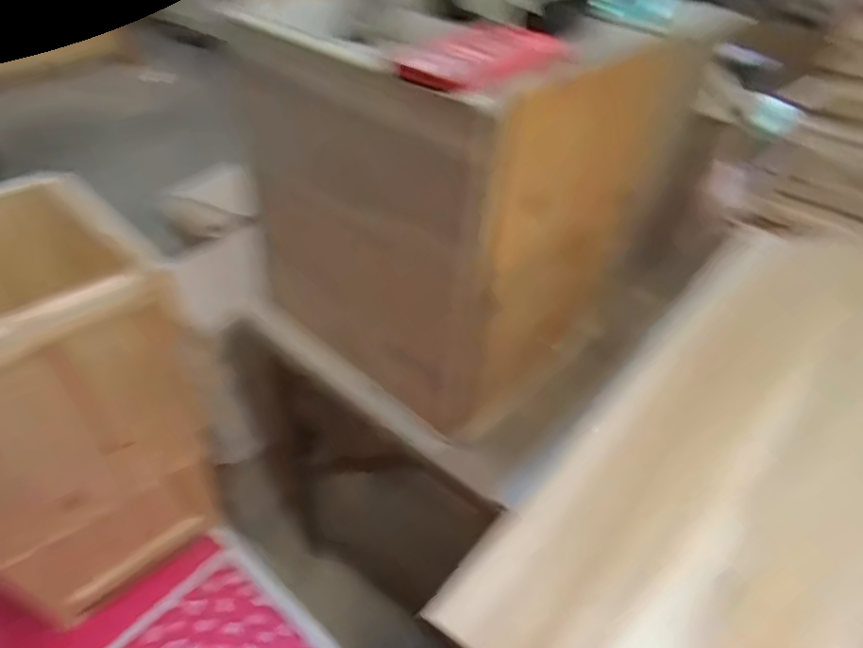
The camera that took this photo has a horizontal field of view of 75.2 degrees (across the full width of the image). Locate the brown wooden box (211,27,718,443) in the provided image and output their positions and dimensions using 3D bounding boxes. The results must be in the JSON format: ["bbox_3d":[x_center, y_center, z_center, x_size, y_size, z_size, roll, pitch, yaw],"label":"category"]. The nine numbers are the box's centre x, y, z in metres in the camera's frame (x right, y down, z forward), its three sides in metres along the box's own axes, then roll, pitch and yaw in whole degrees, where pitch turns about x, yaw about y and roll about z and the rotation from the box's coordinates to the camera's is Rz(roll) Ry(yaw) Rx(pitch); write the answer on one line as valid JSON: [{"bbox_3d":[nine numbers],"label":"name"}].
[{"bbox_3d":[0.022,-0.143,0.650,0.345,0.359,0.329,32,48,28],"label":"brown wooden box"}]

